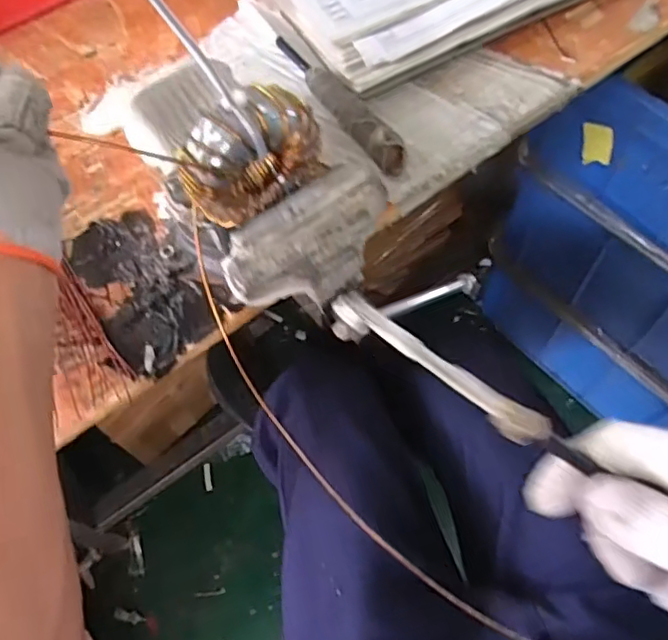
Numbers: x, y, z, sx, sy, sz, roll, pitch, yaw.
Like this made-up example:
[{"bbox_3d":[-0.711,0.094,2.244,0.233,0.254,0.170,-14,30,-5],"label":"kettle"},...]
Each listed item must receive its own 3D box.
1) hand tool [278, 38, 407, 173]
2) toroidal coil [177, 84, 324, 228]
[{"bbox_3d":[0.001,-0.196,0.540,0.023,0.030,0.191,-31,65,-12],"label":"hand tool"},{"bbox_3d":[-0.043,-0.088,0.329,0.075,0.066,0.031,-13,63,-4],"label":"toroidal coil"}]

